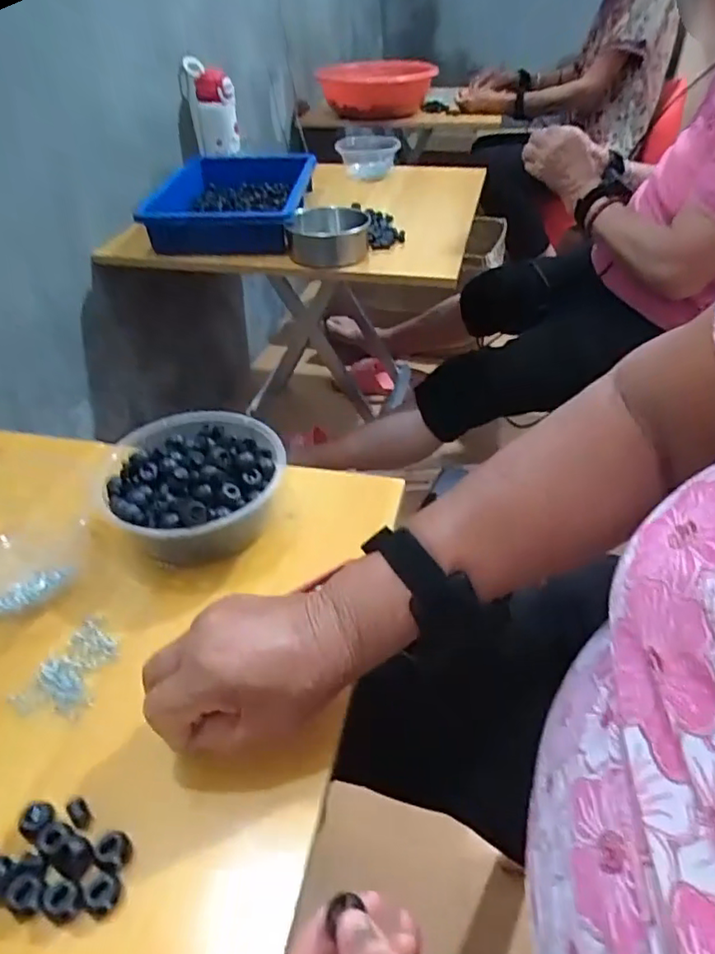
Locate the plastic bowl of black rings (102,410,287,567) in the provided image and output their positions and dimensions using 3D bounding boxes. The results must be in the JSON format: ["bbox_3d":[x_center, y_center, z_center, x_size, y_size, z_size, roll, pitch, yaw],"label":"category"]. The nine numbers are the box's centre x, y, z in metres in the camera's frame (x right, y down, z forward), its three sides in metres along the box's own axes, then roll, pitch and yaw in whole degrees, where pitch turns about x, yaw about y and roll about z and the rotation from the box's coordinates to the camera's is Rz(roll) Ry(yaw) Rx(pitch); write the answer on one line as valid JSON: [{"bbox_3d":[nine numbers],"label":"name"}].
[{"bbox_3d":[-0.125,0.003,0.482,0.132,0.059,0.139,-2,41,2],"label":"plastic bowl of black rings"}]

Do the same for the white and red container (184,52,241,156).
[{"bbox_3d":[-0.265,-0.672,1.114,0.091,0.138,0.053,11,43,15],"label":"white and red container"}]

